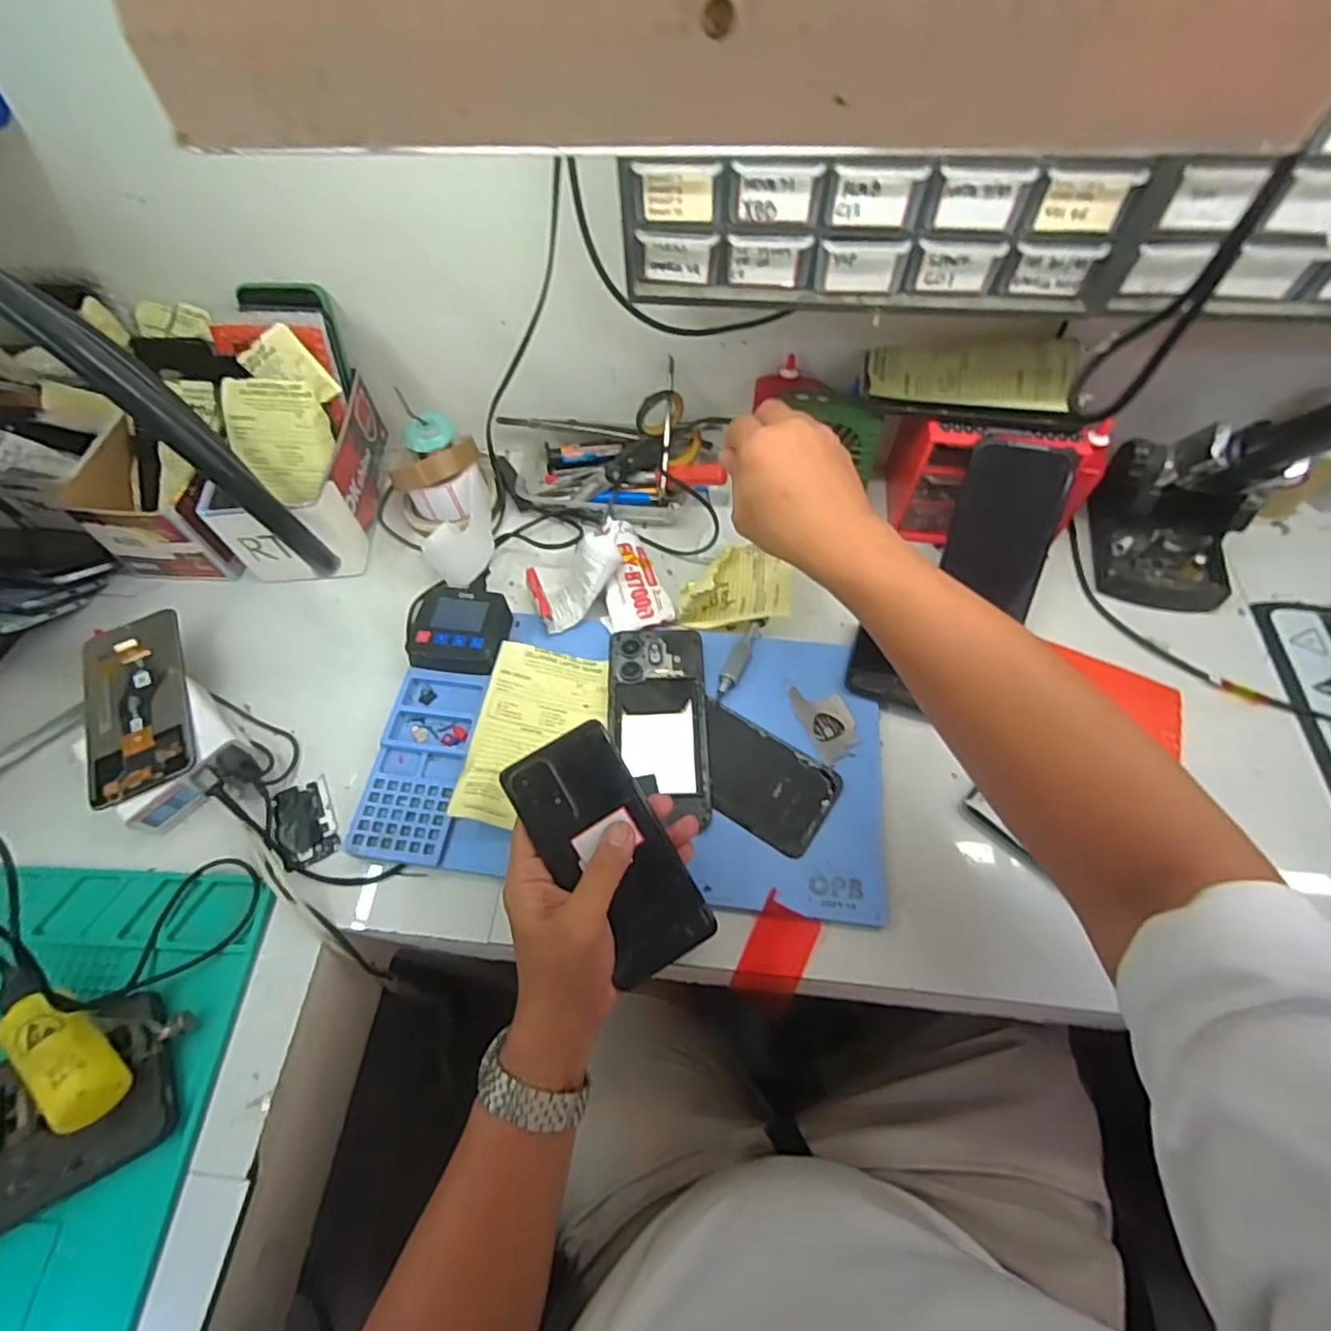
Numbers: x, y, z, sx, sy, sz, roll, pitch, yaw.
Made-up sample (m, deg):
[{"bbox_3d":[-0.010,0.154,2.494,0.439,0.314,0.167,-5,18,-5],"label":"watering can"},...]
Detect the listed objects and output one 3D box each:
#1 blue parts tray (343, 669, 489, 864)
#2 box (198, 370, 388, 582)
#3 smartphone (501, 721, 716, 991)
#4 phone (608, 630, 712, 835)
[{"bbox_3d":[-0.185,0.075,0.493,0.071,0.024,0.150,3,60,4],"label":"blue parts tray"},{"bbox_3d":[-0.330,-0.181,0.569,0.099,0.144,0.180,-3,60,0],"label":"box"},{"bbox_3d":[-0.033,0.118,0.406,0.072,0.015,0.157,-32,89,-16],"label":"smartphone"},{"bbox_3d":[-0.006,0.041,0.503,0.076,0.015,0.152,-2,60,0],"label":"phone"}]

